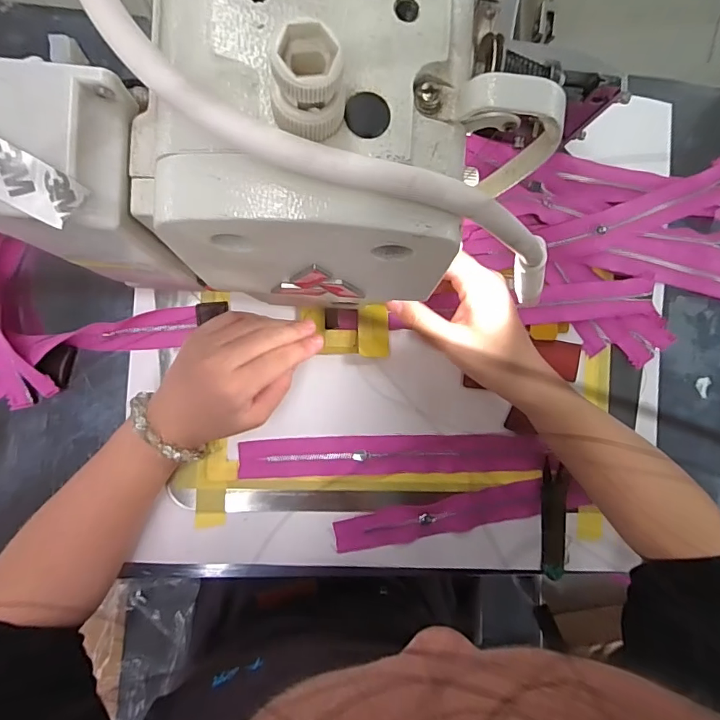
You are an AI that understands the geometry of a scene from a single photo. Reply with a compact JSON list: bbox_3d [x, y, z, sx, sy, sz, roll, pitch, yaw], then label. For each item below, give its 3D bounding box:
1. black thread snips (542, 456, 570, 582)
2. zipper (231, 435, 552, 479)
[{"bbox_3d":[0.173,0.140,0.395,0.022,0.010,0.099,1,89,-7],"label":"black thread snips"},{"bbox_3d":[0.032,0.083,0.387,0.262,0.010,0.031,0,89,-7],"label":"zipper"}]

